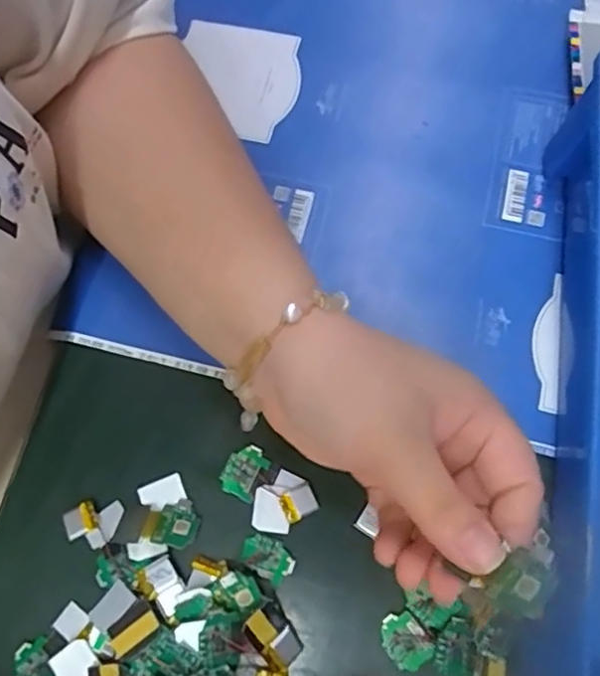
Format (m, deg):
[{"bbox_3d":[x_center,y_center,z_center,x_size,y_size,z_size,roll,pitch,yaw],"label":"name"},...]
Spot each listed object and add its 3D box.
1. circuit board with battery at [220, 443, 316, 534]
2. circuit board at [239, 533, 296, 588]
[{"bbox_3d":[-0.017,0.076,0.306,0.047,0.007,0.030,34,76,9],"label":"circuit board with battery"},{"bbox_3d":[-0.016,0.105,0.298,0.026,0.004,0.017,33,76,9],"label":"circuit board"}]

